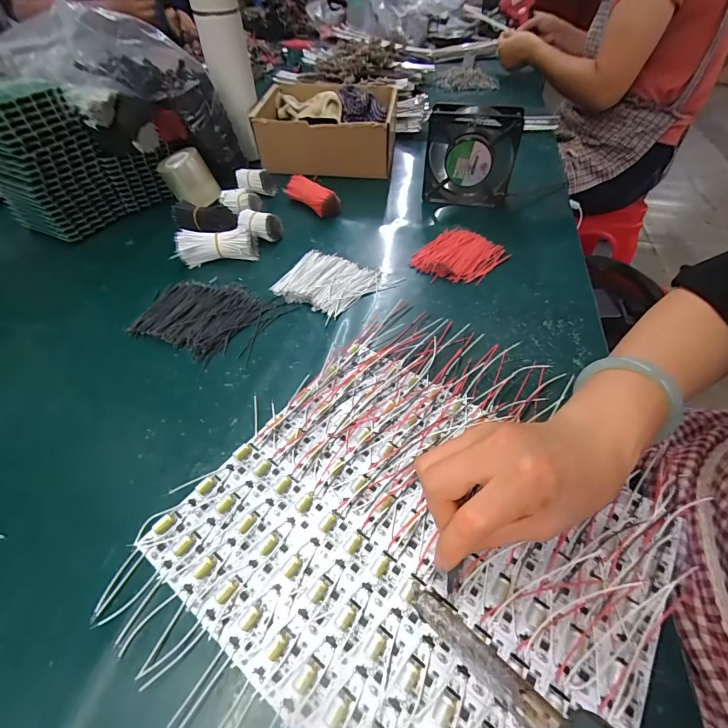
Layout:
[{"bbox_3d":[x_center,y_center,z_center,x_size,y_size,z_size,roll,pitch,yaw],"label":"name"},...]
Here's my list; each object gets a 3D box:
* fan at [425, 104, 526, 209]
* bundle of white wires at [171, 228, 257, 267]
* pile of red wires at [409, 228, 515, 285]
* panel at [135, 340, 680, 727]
[{"bbox_3d":[0.146,-0.283,0.529,0.117,0.127,0.043,4,49,3],"label":"fan"},{"bbox_3d":[-0.182,-0.147,0.467,0.093,0.034,0.033,-9,50,-7],"label":"bundle of white wires"},{"bbox_3d":[0.119,-0.137,0.467,0.088,0.018,0.104,35,58,26],"label":"pile of red wires"},{"bbox_3d":[0.034,0.113,0.259,0.284,0.009,0.245,30,56,23],"label":"panel"}]

